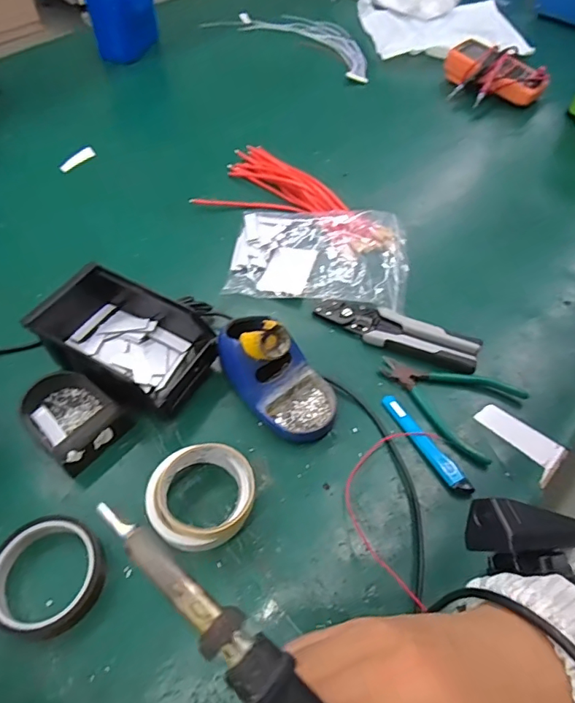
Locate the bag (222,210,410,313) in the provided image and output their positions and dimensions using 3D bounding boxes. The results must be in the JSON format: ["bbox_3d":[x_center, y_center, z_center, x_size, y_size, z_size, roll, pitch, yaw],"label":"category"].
[{"bbox_3d":[0.042,-0.133,0.639,0.226,0.020,0.158,8,54,4],"label":"bag"}]

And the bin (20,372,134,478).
[{"bbox_3d":[-0.225,0.067,0.495,0.111,0.042,0.080,31,59,20],"label":"bin"}]

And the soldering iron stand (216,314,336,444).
[{"bbox_3d":[-0.013,0.019,0.498,0.144,0.088,0.077,37,61,23],"label":"soldering iron stand"}]

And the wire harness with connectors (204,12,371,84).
[{"bbox_3d":[0.030,-0.691,1.054,0.418,0.018,0.173,33,60,21],"label":"wire harness with connectors"}]

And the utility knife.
[{"bbox_3d":[0.140,0.091,0.487,0.018,0.008,0.124,-26,59,-19],"label":"utility knife"}]

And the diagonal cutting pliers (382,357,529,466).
[{"bbox_3d":[0.170,0.050,0.523,0.144,0.013,0.095,29,58,18],"label":"diagonal cutting pliers"}]

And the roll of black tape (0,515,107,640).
[{"bbox_3d":[-0.206,0.186,0.404,0.089,0.023,0.091,1,54,-1],"label":"roll of black tape"}]

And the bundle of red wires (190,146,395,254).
[{"bbox_3d":[0.026,-0.231,0.708,0.287,0.027,0.142,24,57,15],"label":"bundle of red wires"}]

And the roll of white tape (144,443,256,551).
[{"bbox_3d":[-0.077,0.132,0.438,0.095,0.037,0.085,-20,57,-15],"label":"roll of white tape"}]

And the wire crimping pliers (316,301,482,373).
[{"bbox_3d":[0.128,-0.023,0.572,0.190,0.017,0.055,24,57,15],"label":"wire crimping pliers"}]

